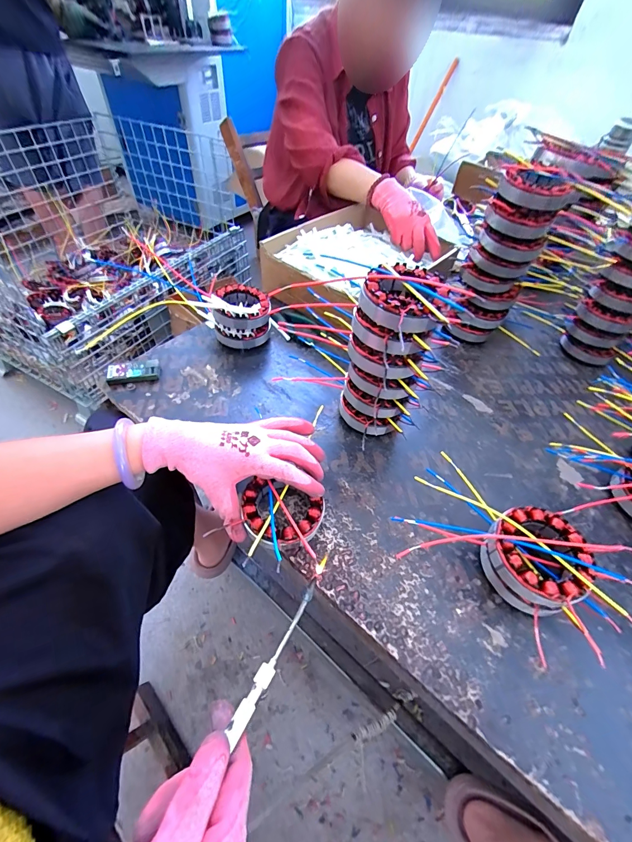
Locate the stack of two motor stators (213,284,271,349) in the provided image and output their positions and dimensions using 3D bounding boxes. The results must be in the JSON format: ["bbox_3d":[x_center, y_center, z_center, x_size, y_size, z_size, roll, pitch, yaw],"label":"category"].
[{"bbox_3d":[-0.117,-0.164,0.546,0.086,0.079,0.082,-4,51,-9],"label":"stack of two motor stators"}]

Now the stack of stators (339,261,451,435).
[{"bbox_3d":[0.078,-0.068,0.406,0.084,0.205,0.081,15,51,6],"label":"stack of stators"}]

